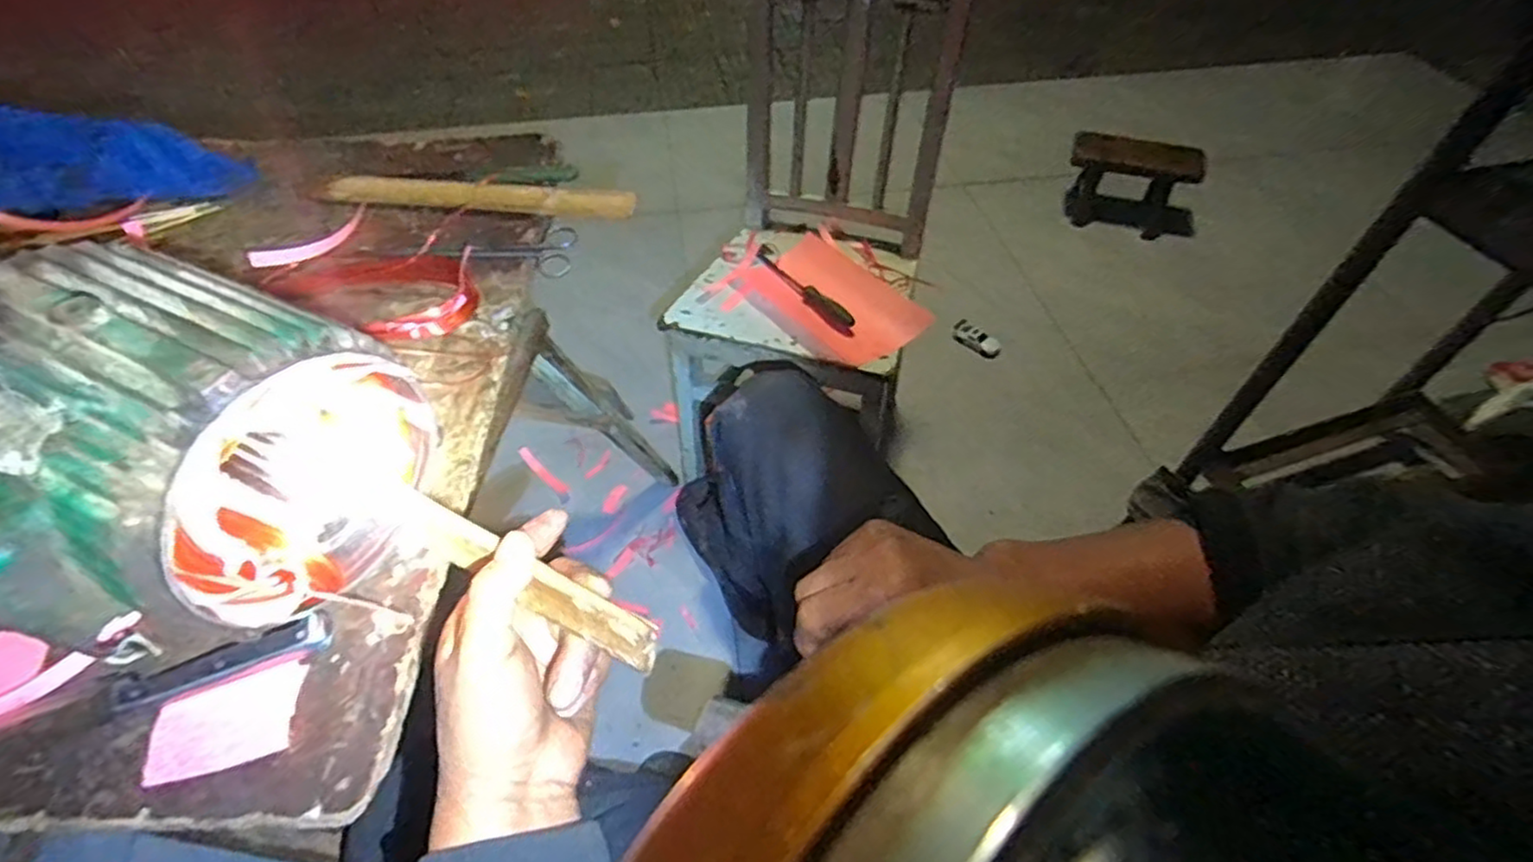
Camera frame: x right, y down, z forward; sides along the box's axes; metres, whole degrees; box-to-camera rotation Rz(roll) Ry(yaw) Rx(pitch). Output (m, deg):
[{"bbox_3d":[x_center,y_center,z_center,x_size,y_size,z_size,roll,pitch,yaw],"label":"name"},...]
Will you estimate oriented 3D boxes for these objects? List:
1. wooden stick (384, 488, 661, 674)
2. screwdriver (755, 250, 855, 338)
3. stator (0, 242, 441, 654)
[{"bbox_3d":[-0.141,0.076,0.379,0.199,0.031,0.007,20,22,26],"label":"wooden stick"},{"bbox_3d":[0.051,-0.210,1.023,0.034,0.020,0.252,-26,54,-21],"label":"screwdriver"},{"bbox_3d":[-0.335,0.021,0.404,0.174,0.184,0.206,20,52,16],"label":"stator"}]

